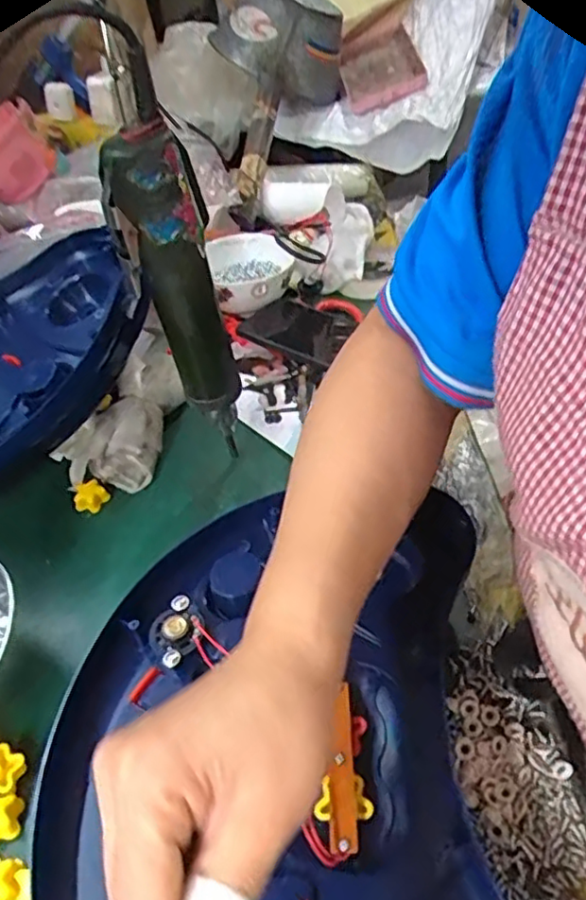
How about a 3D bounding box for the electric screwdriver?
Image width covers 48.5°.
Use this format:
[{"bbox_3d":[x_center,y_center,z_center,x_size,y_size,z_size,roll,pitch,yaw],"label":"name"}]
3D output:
[{"bbox_3d":[-0.075,-0.109,0.413,0.048,0.231,0.037,-3,42,5],"label":"electric screwdriver"}]

